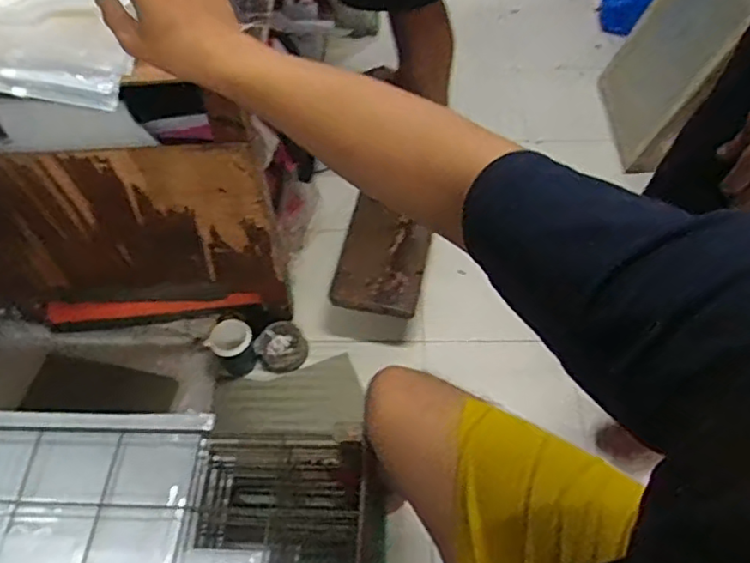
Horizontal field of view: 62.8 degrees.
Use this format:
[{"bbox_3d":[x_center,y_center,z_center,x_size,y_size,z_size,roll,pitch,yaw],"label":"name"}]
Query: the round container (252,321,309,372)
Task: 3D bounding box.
[{"bbox_3d":[-0.197,0.137,1.291,0.111,0.044,0.097,-5,55,-2],"label":"round container"}]

